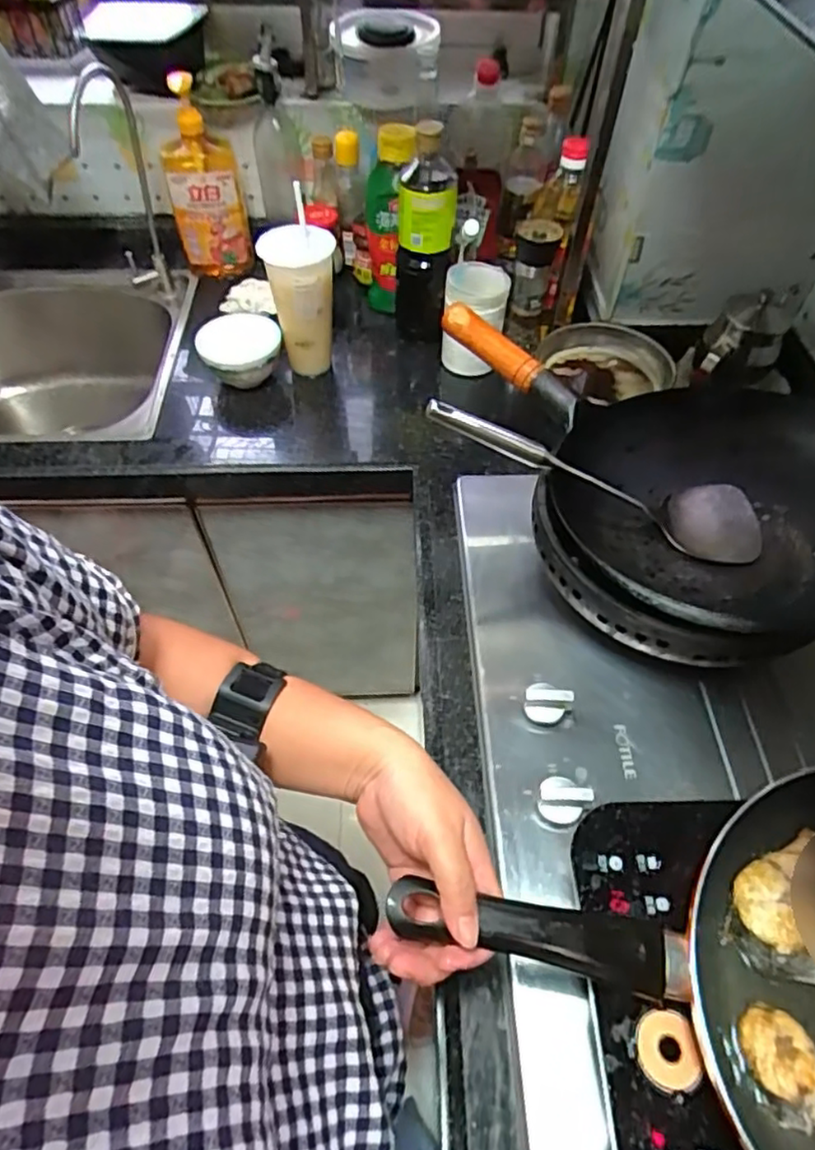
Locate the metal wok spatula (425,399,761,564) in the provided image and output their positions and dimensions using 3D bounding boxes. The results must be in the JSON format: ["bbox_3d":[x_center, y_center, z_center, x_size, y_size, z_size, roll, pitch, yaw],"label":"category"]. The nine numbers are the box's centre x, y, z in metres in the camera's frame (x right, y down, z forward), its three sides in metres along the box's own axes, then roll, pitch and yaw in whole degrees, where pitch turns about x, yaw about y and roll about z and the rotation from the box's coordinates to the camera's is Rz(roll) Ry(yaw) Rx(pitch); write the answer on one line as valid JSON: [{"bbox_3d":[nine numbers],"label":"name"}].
[{"bbox_3d":[0.188,-0.100,0.632,0.360,0.042,0.090,21,56,-17],"label":"metal wok spatula"}]

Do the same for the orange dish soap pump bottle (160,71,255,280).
[{"bbox_3d":[-0.308,-0.586,0.977,0.106,0.250,0.069,-19,59,-11],"label":"orange dish soap pump bottle"}]

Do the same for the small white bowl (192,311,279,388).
[{"bbox_3d":[-0.228,-0.305,0.898,0.106,0.074,0.106,0,57,1],"label":"small white bowl"}]

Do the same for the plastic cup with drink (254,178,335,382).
[{"bbox_3d":[-0.137,-0.365,0.871,0.092,0.183,0.094,-7,57,-4],"label":"plastic cup with drink"}]

